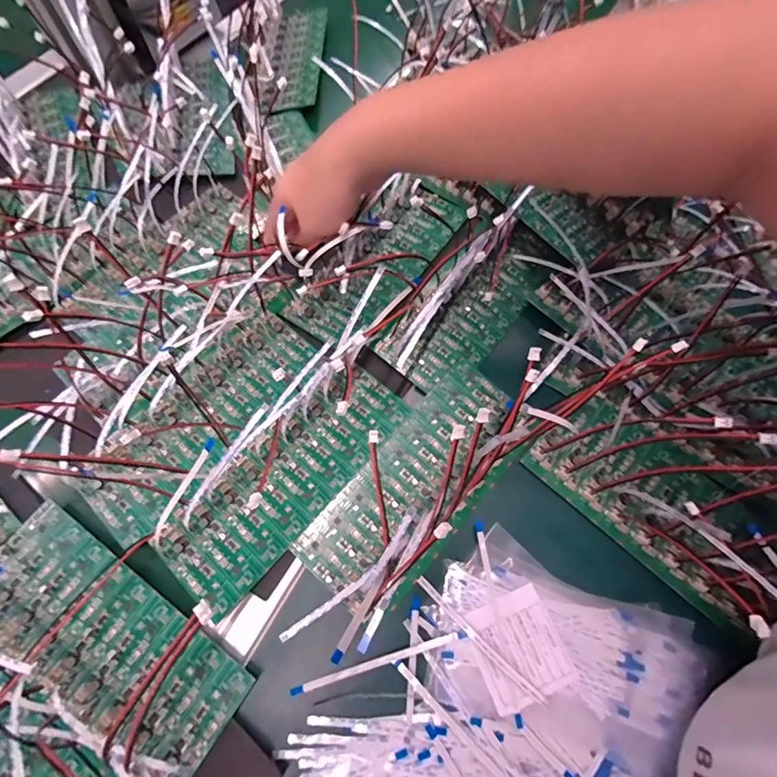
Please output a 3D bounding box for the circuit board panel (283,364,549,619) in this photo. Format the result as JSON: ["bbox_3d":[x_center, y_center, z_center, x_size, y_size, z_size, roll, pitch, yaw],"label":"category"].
[{"bbox_3d":[0.026,0.069,0.308,0.083,0.010,0.190,41,72,16],"label":"circuit board panel"}]

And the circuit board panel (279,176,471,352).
[{"bbox_3d":[-0.006,-0.124,0.384,0.075,0.015,0.204,37,71,15],"label":"circuit board panel"}]

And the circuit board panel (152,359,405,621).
[{"bbox_3d":[-0.072,0.063,0.305,0.069,0.005,0.193,39,72,16],"label":"circuit board panel"}]

